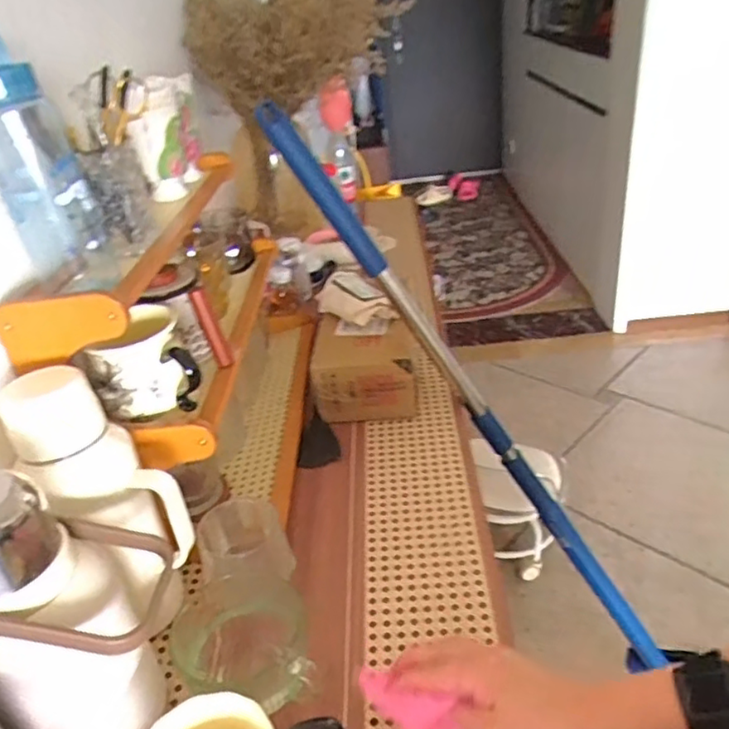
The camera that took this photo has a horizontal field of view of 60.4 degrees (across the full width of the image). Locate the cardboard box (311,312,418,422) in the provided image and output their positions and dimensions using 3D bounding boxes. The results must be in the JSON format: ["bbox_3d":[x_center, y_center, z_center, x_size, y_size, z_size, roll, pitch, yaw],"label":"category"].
[{"bbox_3d":[0.006,0.005,0.853,0.135,0.103,0.117,-4,31,7],"label":"cardboard box"}]

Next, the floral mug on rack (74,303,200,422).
[{"bbox_3d":[-0.199,-0.001,0.597,0.106,0.085,0.084,-5,31,5],"label":"floral mug on rack"}]

